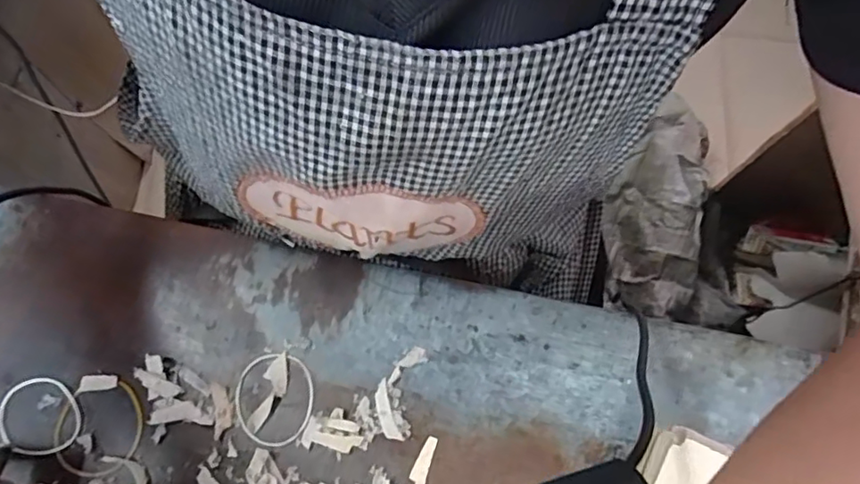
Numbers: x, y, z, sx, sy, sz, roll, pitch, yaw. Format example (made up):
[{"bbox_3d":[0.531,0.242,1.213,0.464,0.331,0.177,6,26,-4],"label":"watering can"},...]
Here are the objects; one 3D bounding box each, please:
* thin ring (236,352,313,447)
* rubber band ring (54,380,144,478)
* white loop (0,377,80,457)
[{"bbox_3d":[-0.097,0.096,0.355,0.047,0.004,0.057,-4,71,-3],"label":"thin ring"},{"bbox_3d":[-0.201,0.114,0.348,0.052,0.005,0.053,0,71,-1],"label":"rubber band ring"},{"bbox_3d":[-0.241,0.107,0.352,0.047,0.004,0.048,0,71,-1],"label":"white loop"}]

